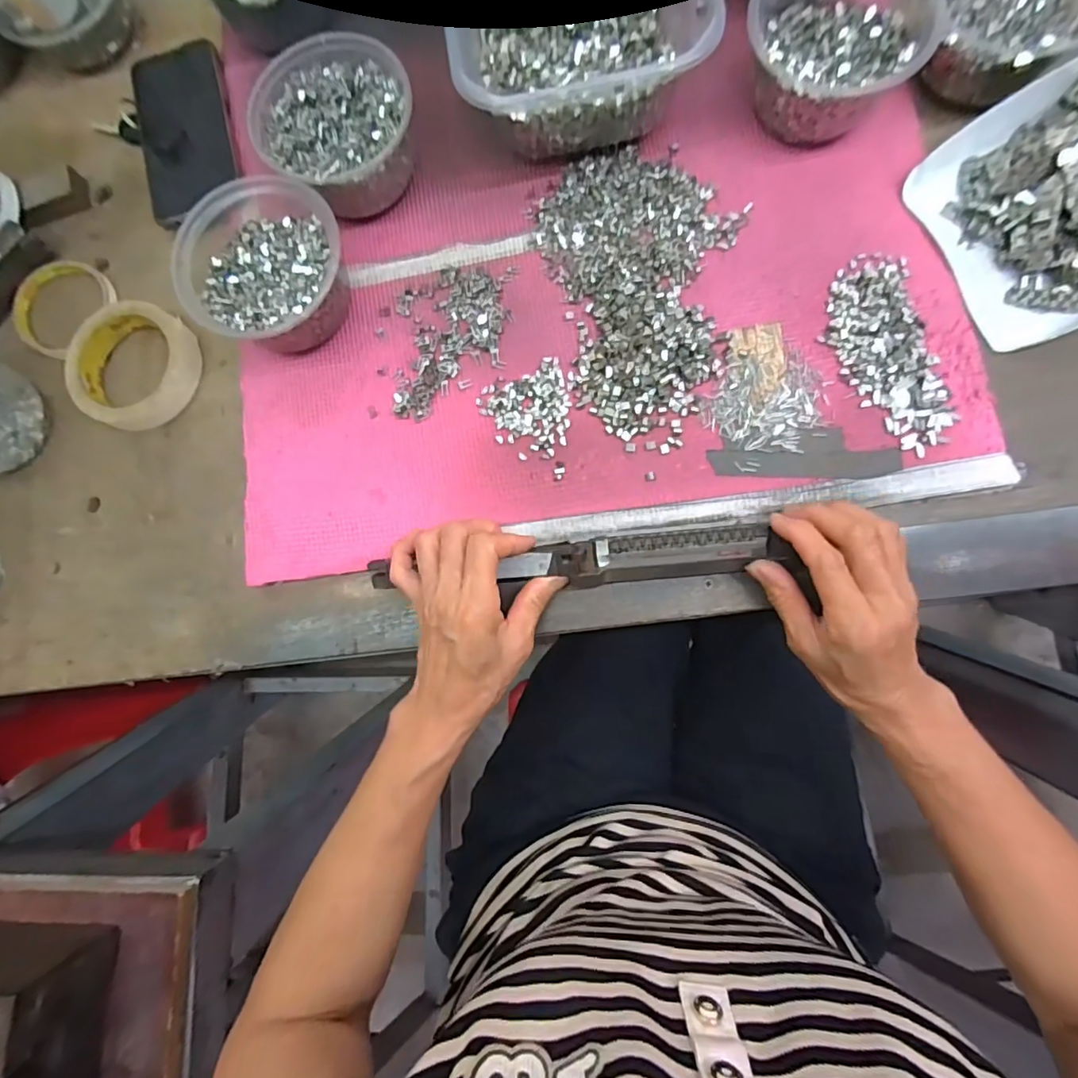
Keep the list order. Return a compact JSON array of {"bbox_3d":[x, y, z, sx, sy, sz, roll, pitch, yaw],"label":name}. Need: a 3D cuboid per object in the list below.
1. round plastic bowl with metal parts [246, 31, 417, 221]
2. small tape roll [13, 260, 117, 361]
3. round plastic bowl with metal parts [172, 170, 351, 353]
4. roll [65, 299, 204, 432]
[{"bbox_3d":[-0.145,-0.301,0.391,0.109,0.055,0.112,-1,82,5],"label":"round plastic bowl with metal parts"},{"bbox_3d":[-0.403,-0.200,0.446,0.081,0.020,0.086,-1,82,5],"label":"small tape roll"},{"bbox_3d":[-0.190,-0.193,0.381,0.109,0.059,0.113,-1,82,5],"label":"round plastic bowl with metal parts"},{"bbox_3d":[-0.320,-0.138,0.412,0.096,0.020,0.095,-1,82,5],"label":"roll"}]

